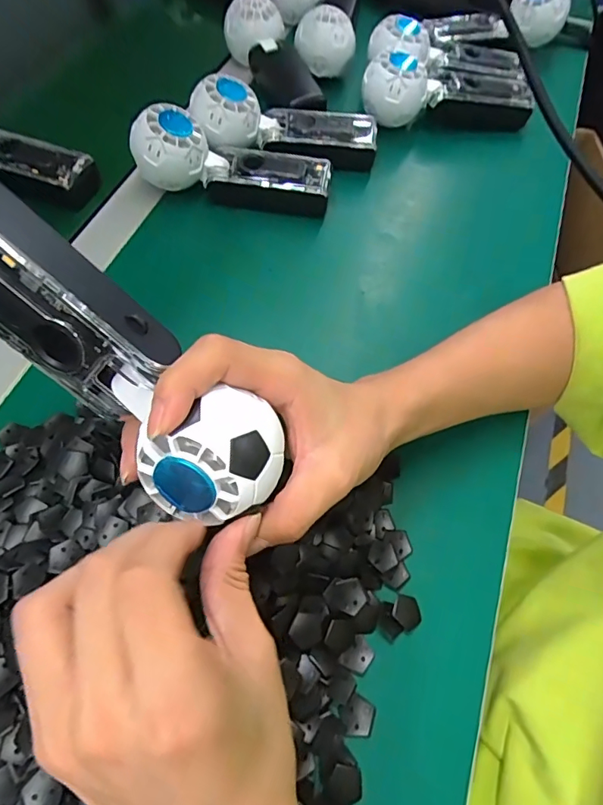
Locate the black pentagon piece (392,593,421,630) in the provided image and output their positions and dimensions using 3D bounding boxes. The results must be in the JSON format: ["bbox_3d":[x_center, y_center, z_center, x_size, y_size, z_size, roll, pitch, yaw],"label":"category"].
[{"bbox_3d":[0.061,0.121,0.281,0.017,0.004,0.017,40,67,19],"label":"black pentagon piece"}]

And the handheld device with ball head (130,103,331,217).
[{"bbox_3d":[-0.058,-0.203,0.422,0.170,0.052,0.055,12,60,-9],"label":"handheld device with ball head"}]

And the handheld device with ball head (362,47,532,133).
[{"bbox_3d":[0.145,-0.311,0.494,0.168,0.067,0.057,-3,61,-3],"label":"handheld device with ball head"}]

